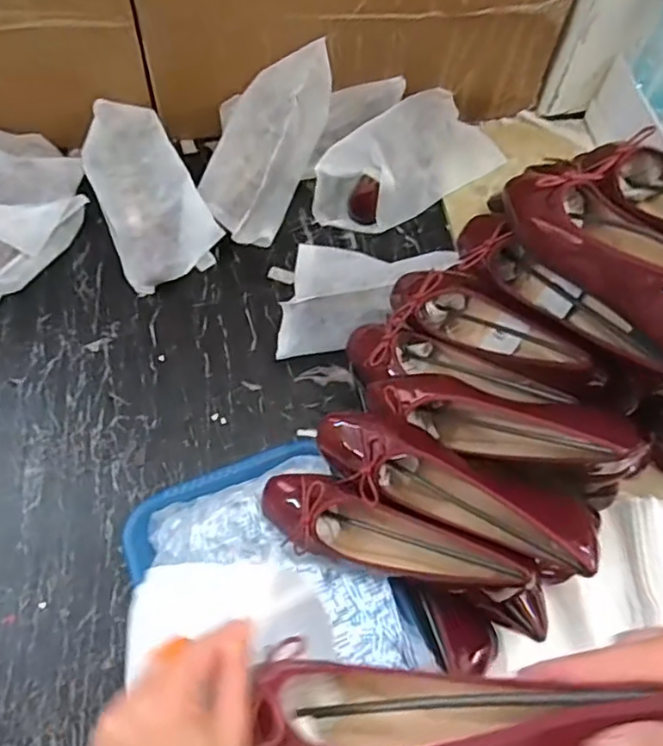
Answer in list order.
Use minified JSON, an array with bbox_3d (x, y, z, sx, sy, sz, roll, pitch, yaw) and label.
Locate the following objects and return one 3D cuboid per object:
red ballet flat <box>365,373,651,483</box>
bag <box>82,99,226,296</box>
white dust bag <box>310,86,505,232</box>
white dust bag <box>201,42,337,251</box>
[{"bbox_3d":[0.151,0.047,0.576,0.254,0.063,0.072,13,60,29],"label":"red ballet flat"},{"bbox_3d":[-0.271,-0.266,0.886,0.136,0.075,0.278,-23,78,-15],"label":"bag"},{"bbox_3d":[0.114,-0.320,0.918,0.299,0.088,0.140,-33,68,-19],"label":"white dust bag"},{"bbox_3d":[-0.091,-0.327,0.884,0.111,0.101,0.271,27,92,11],"label":"white dust bag"}]

